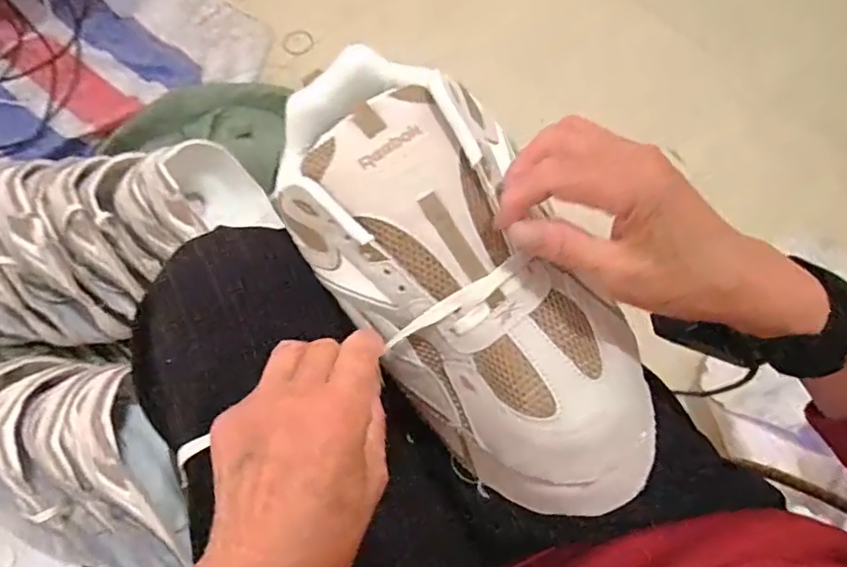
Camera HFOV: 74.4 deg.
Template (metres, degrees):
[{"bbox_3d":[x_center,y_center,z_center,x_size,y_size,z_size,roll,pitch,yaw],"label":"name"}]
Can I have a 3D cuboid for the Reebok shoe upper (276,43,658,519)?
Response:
[{"bbox_3d":[0.024,0.003,0.318,0.125,0.071,0.284,-33,87,-11],"label":"Reebok shoe upper"}]

